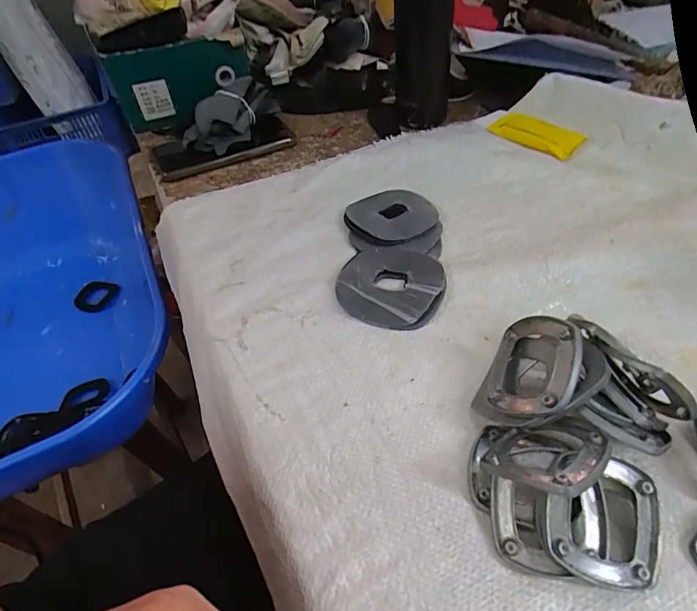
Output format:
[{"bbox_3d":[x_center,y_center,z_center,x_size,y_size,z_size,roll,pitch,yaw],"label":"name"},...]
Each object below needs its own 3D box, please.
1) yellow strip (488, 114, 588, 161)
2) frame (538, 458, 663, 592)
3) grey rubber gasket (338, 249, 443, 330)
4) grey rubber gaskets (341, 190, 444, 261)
[{"bbox_3d":[0.210,-0.196,0.513,0.038,0.017,0.099,-35,53,-25],"label":"yellow strip"},{"bbox_3d":[0.129,0.109,0.231,0.060,0.007,0.059,14,69,5],"label":"frame"},{"bbox_3d":[0.035,-0.020,0.373,0.082,0.016,0.083,-3,47,3],"label":"grey rubber gasket"},{"bbox_3d":[0.042,-0.082,0.429,0.088,0.009,0.095,2,47,7],"label":"grey rubber gaskets"}]

